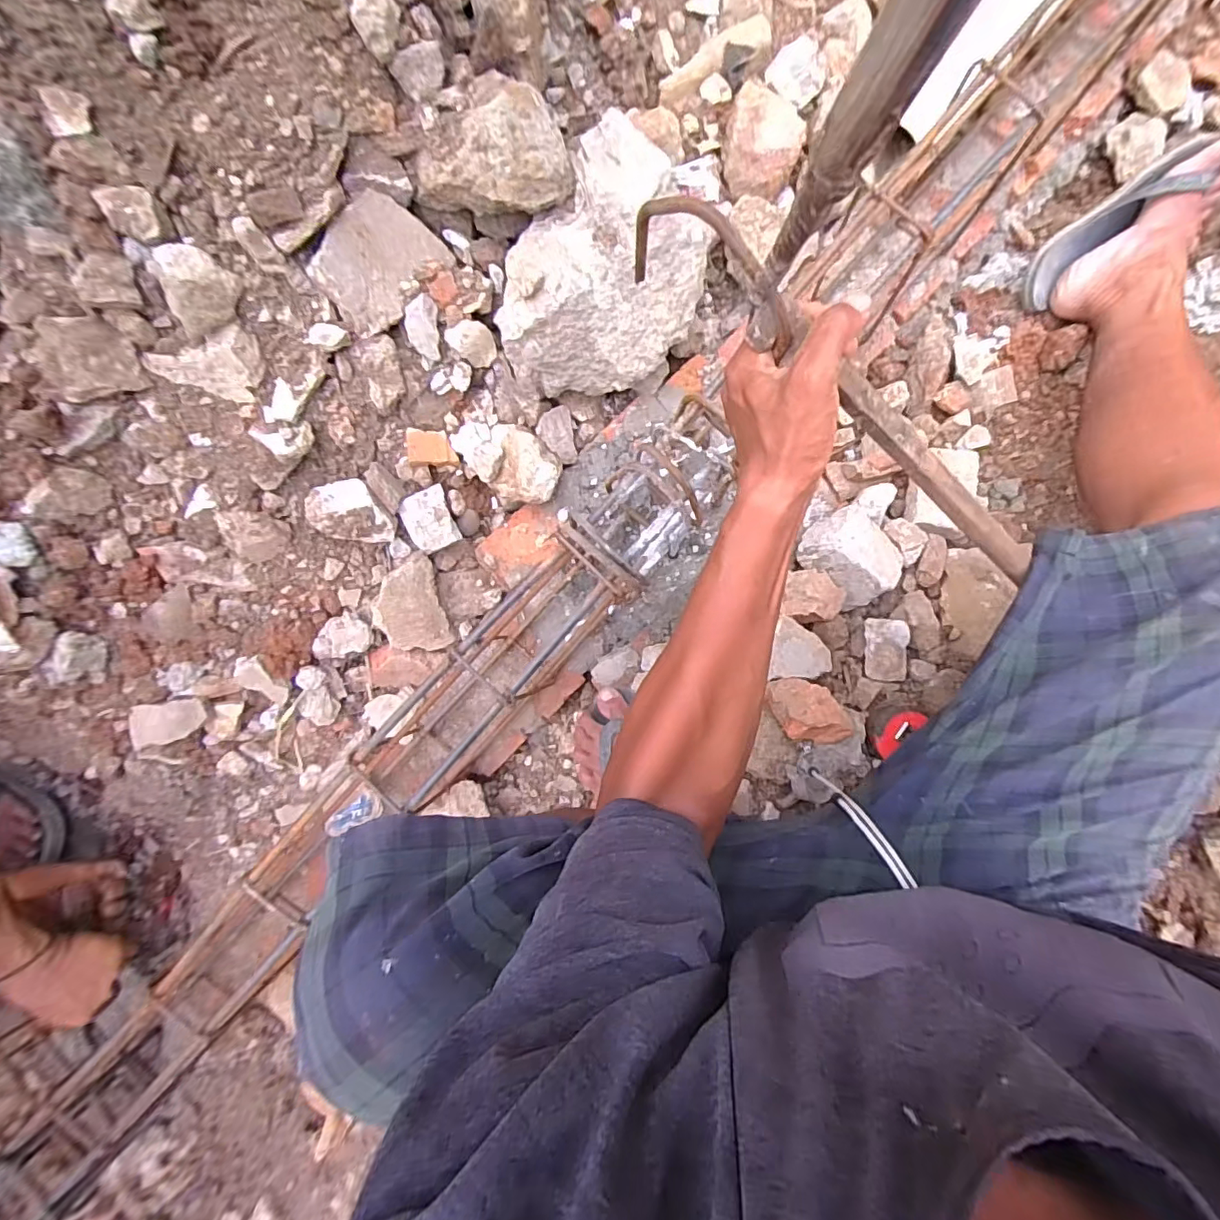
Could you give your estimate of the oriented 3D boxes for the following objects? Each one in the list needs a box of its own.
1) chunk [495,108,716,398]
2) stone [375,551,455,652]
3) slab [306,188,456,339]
[{"bbox_3d":[-0.004,-0.375,0.635,0.182,0.127,0.254,38,92,4],"label":"chunk"},{"bbox_3d":[-0.257,-0.004,0.703,0.080,0.034,0.128,-21,121,-26],"label":"stone"},{"bbox_3d":[-0.258,-0.388,0.612,0.138,0.017,0.099,-48,123,-5],"label":"slab"}]

